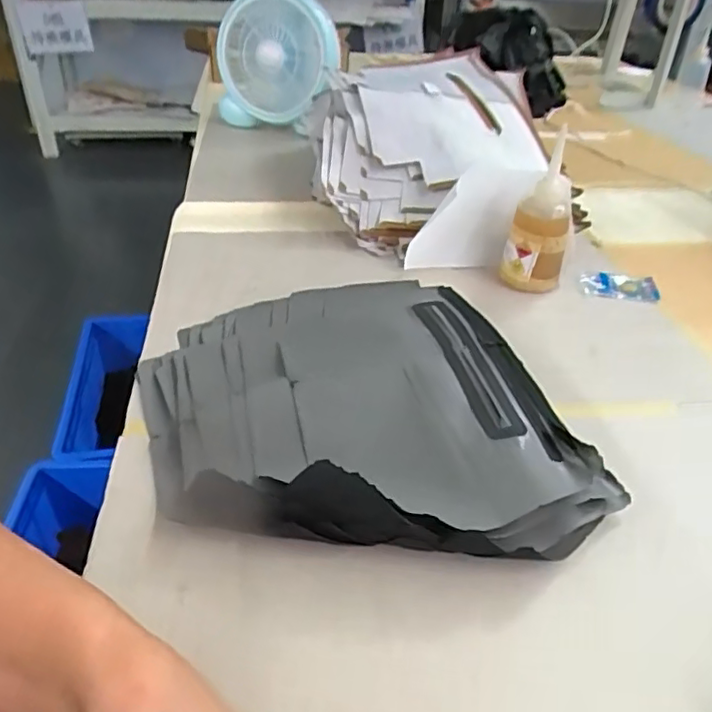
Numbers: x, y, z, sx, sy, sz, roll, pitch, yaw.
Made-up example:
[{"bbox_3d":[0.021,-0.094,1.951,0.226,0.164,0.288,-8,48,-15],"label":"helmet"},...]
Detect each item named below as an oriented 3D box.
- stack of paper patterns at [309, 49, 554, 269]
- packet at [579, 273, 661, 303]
[{"bbox_3d":[0.087,-0.291,0.859,0.273,0.160,0.456,5,35,3],"label":"stack of paper patterns"},{"bbox_3d":[0.300,-0.080,0.697,0.082,0.012,0.048,9,35,8],"label":"packet"}]

